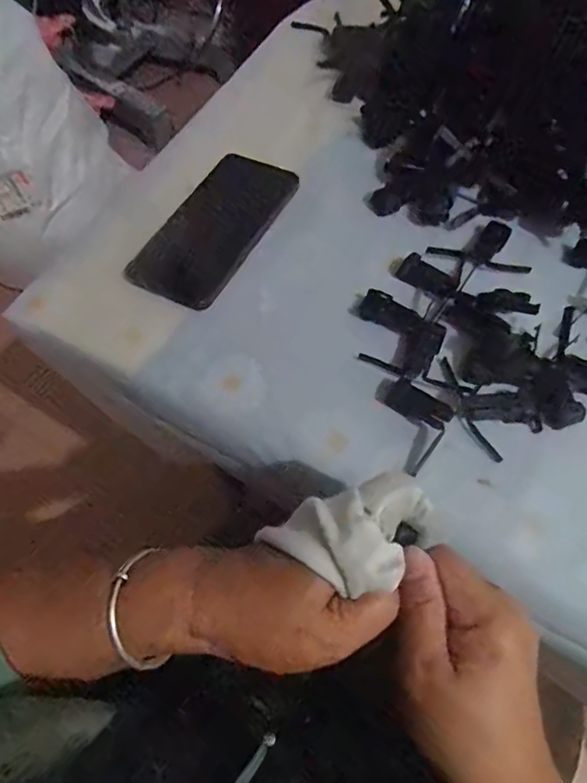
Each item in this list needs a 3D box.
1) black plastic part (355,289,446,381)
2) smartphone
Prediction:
[{"bbox_3d":[0.075,-0.046,0.382,0.068,0.011,0.045,34,67,17],"label":"black plastic part"},{"bbox_3d":[-0.064,-0.147,0.445,0.078,0.009,0.172,24,65,13],"label":"smartphone"}]

